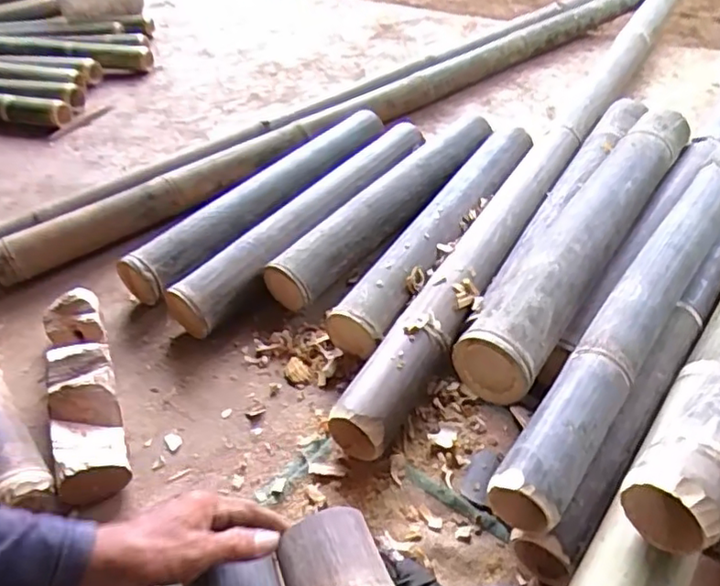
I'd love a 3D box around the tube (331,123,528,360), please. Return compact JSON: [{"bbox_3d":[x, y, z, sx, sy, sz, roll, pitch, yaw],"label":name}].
[{"bbox_3d":[0.128,-0.100,0.890,0.082,0.058,0.516,21,48,28],"label":"tube"}]

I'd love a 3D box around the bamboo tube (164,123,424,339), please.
[{"bbox_3d":[-0.058,-0.121,0.934,0.094,0.084,0.543,23,49,30],"label":"bamboo tube"}]

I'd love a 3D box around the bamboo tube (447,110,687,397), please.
[{"bbox_3d":[0.289,-0.090,0.761,0.080,0.076,0.587,21,49,29],"label":"bamboo tube"}]

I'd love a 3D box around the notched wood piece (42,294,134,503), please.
[{"bbox_3d":[-0.329,0.115,0.729,0.074,0.060,0.307,-19,42,-13],"label":"notched wood piece"}]

